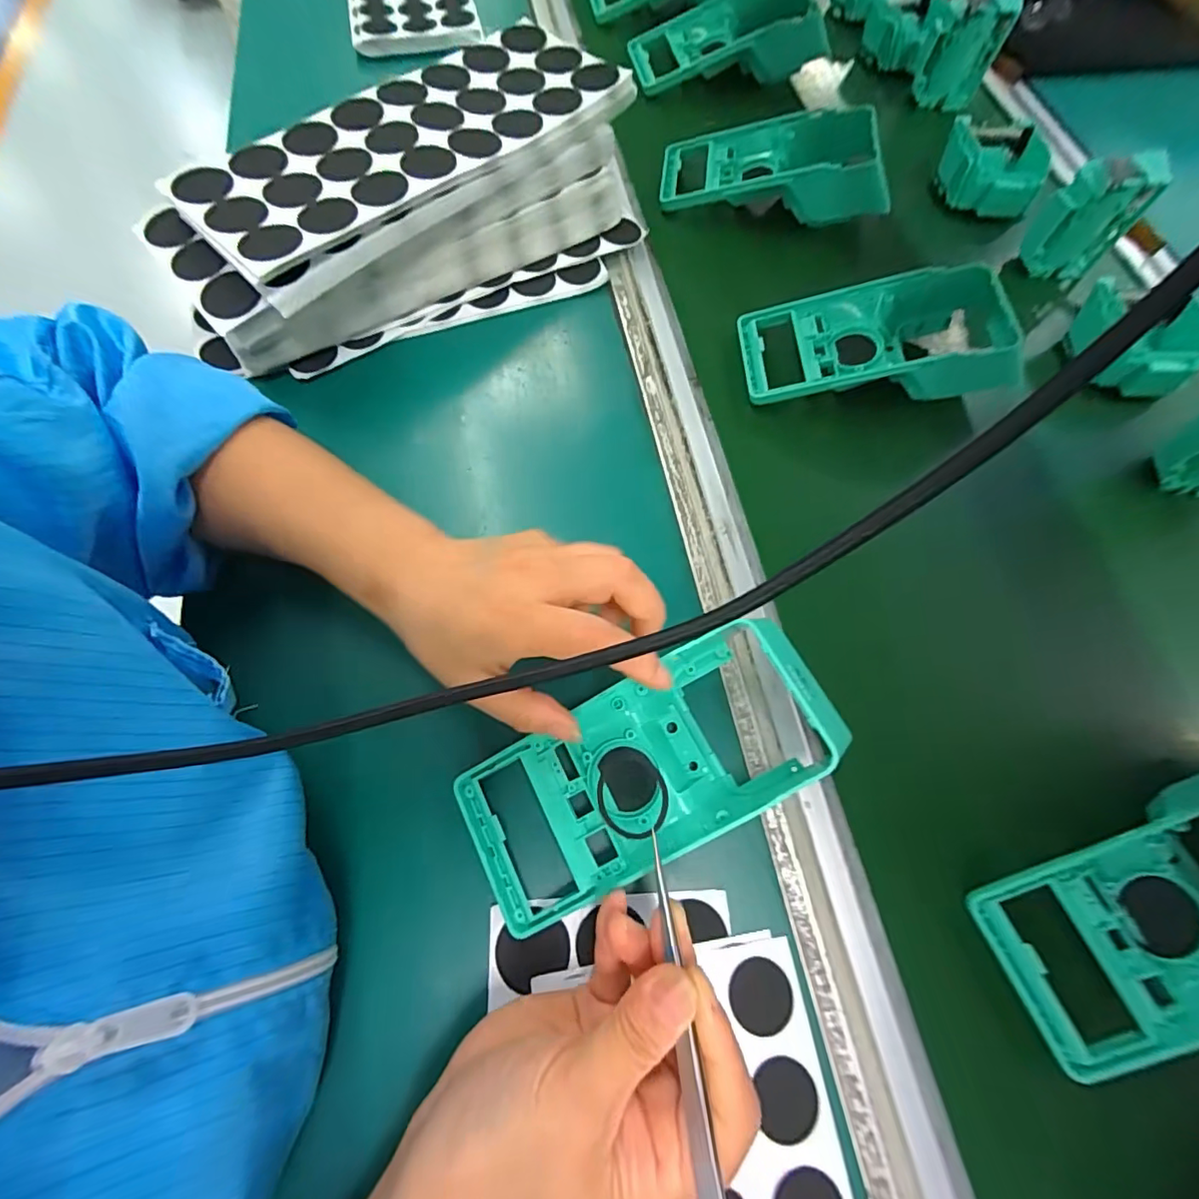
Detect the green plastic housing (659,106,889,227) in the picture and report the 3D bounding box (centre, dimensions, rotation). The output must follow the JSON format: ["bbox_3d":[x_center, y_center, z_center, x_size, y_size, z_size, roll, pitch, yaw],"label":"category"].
[{"bbox_3d":[0.145,-0.370,0.443,0.178,0.046,0.084,8,68,1],"label":"green plastic housing"}]

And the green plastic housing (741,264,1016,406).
[{"bbox_3d":[0.200,-0.187,0.372,0.187,0.047,0.093,0,68,-2],"label":"green plastic housing"}]

